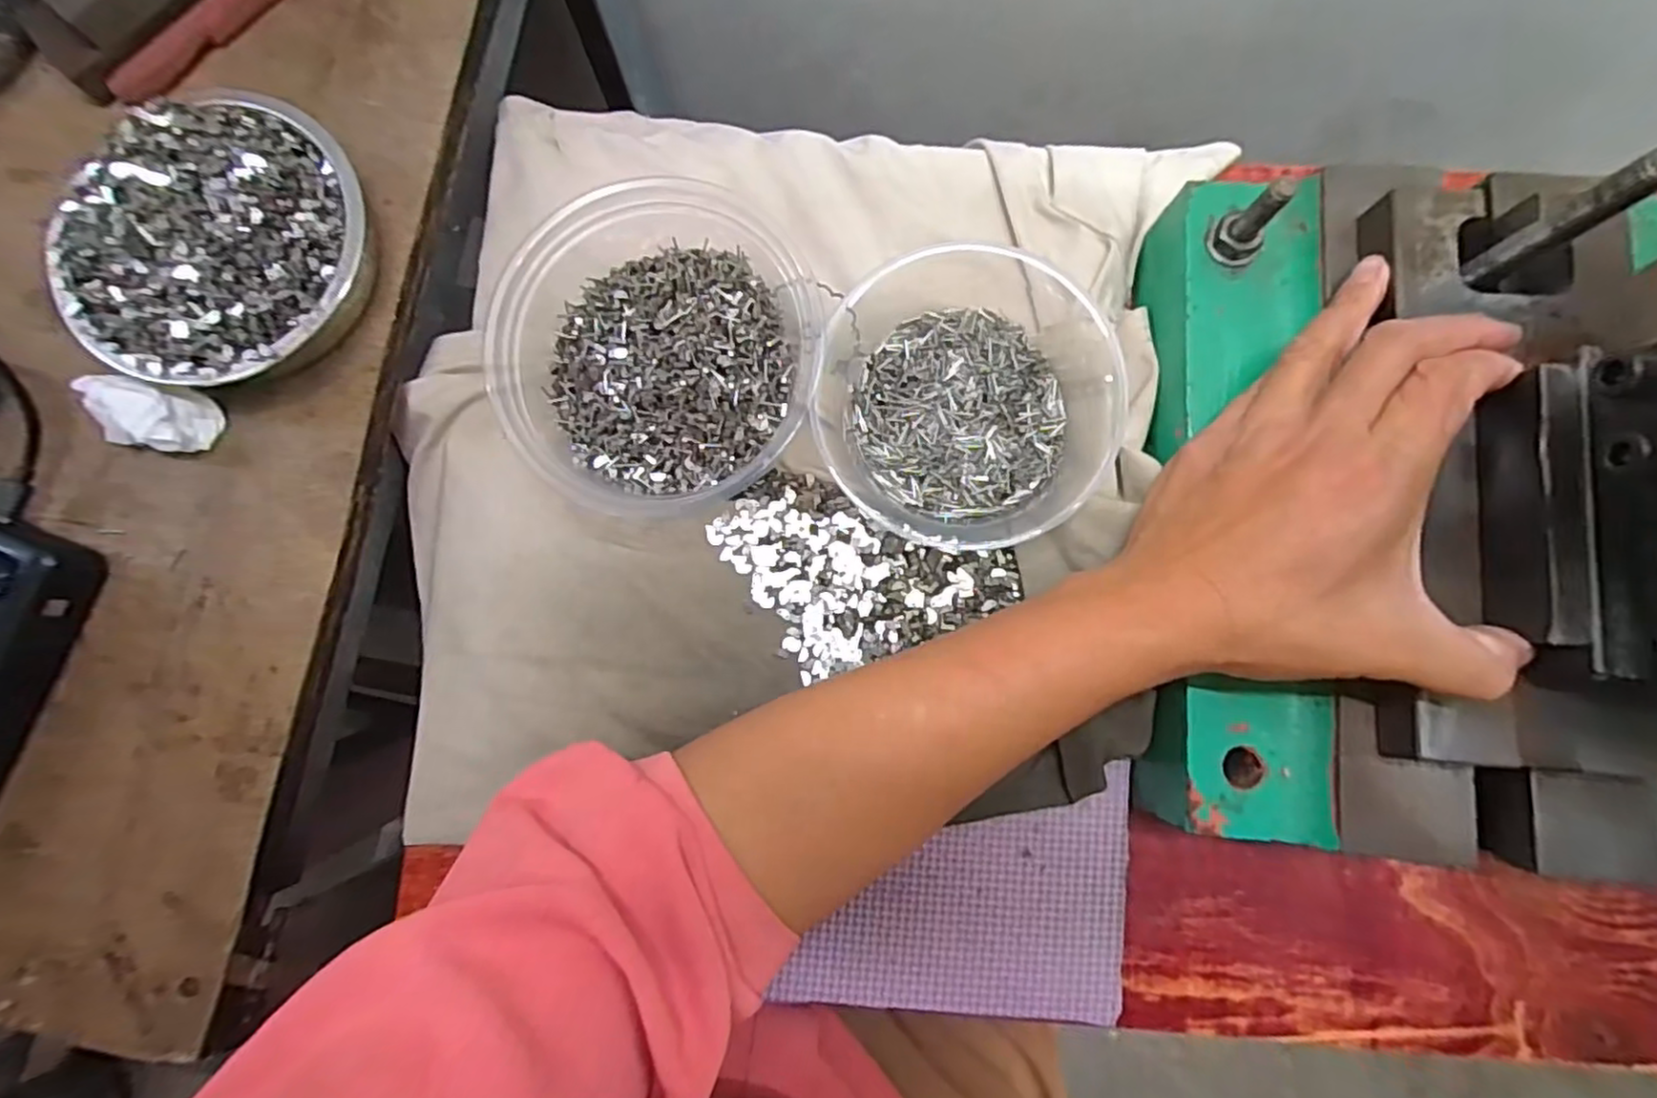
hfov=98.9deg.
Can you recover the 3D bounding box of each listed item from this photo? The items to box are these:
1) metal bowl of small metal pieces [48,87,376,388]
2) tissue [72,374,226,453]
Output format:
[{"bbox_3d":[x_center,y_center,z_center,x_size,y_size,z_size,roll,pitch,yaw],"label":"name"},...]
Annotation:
[{"bbox_3d":[-0.239,-0.121,0.284,0.111,0.038,0.119,0,83,1],"label":"metal bowl of small metal pieces"},{"bbox_3d":[-0.263,-0.051,0.273,0.037,0.028,0.024,10,83,2],"label":"tissue"}]

